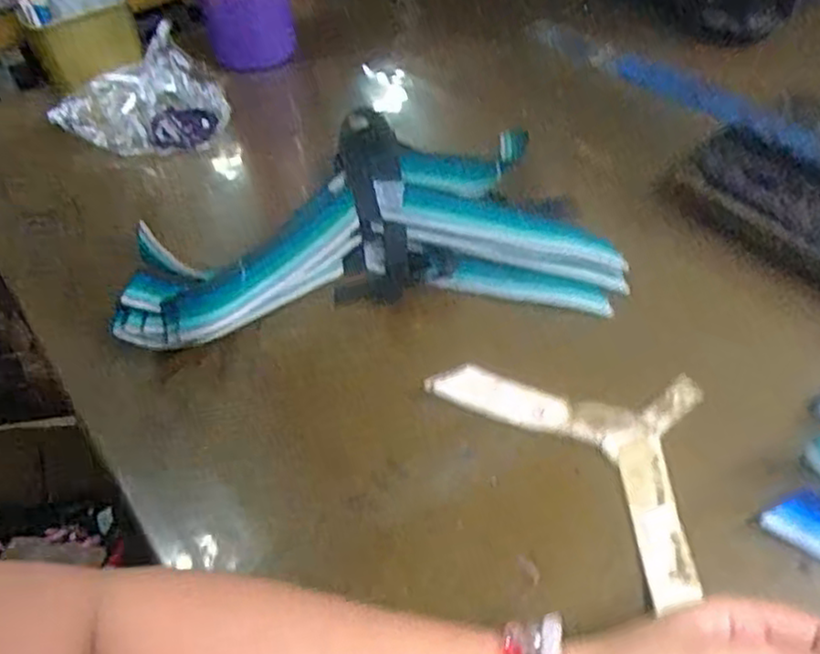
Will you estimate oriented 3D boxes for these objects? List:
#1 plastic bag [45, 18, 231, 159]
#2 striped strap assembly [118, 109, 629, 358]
[{"bbox_3d":[-0.261,-0.224,0.684,0.156,0.086,0.093,3,49,7],"label":"plastic bag"},{"bbox_3d":[-0.028,-0.080,0.545,0.346,0.048,0.193,-7,50,-2],"label":"striped strap assembly"}]

